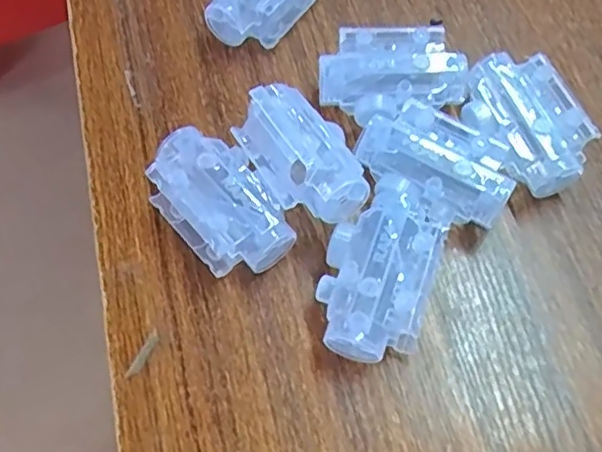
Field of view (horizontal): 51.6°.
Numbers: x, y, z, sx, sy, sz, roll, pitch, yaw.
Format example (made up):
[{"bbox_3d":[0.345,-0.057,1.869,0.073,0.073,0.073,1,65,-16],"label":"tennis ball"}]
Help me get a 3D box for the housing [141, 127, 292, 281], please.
[{"bbox_3d":[-0.035,-0.010,0.272,0.042,0.030,0.066,-39,71,-16],"label":"housing"}]

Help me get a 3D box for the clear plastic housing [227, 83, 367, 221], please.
[{"bbox_3d":[0.000,-0.031,0.270,0.038,0.032,0.064,-29,68,-13],"label":"clear plastic housing"}]

